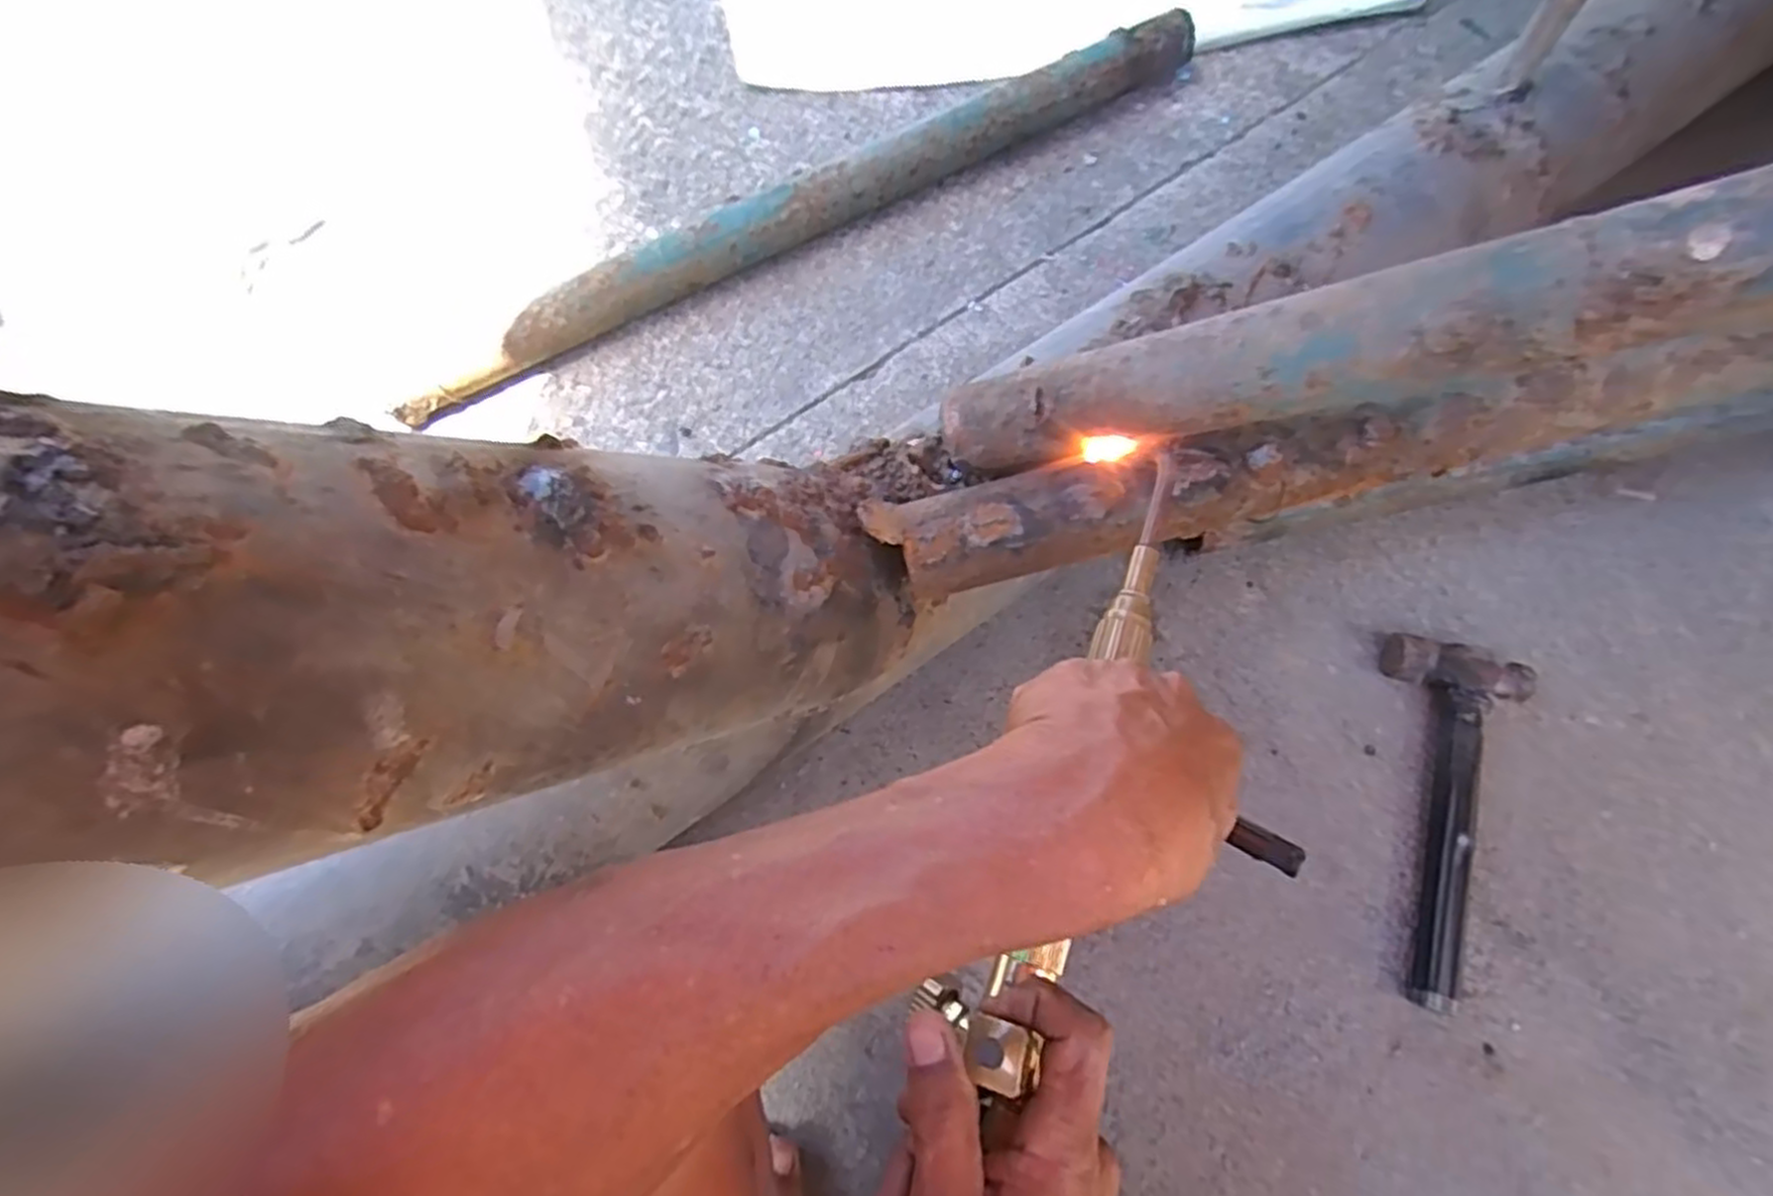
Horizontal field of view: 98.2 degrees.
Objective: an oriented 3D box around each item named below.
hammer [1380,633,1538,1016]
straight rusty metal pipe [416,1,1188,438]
[{"bbox_3d":[0.418,0.161,0.588,0.109,0.036,0.275,20,71,10],"label":"hammer"},{"bbox_3d":[-0.064,-0.422,0.823,0.938,0.067,0.065,-29,70,-9],"label":"straight rusty metal pipe"}]

